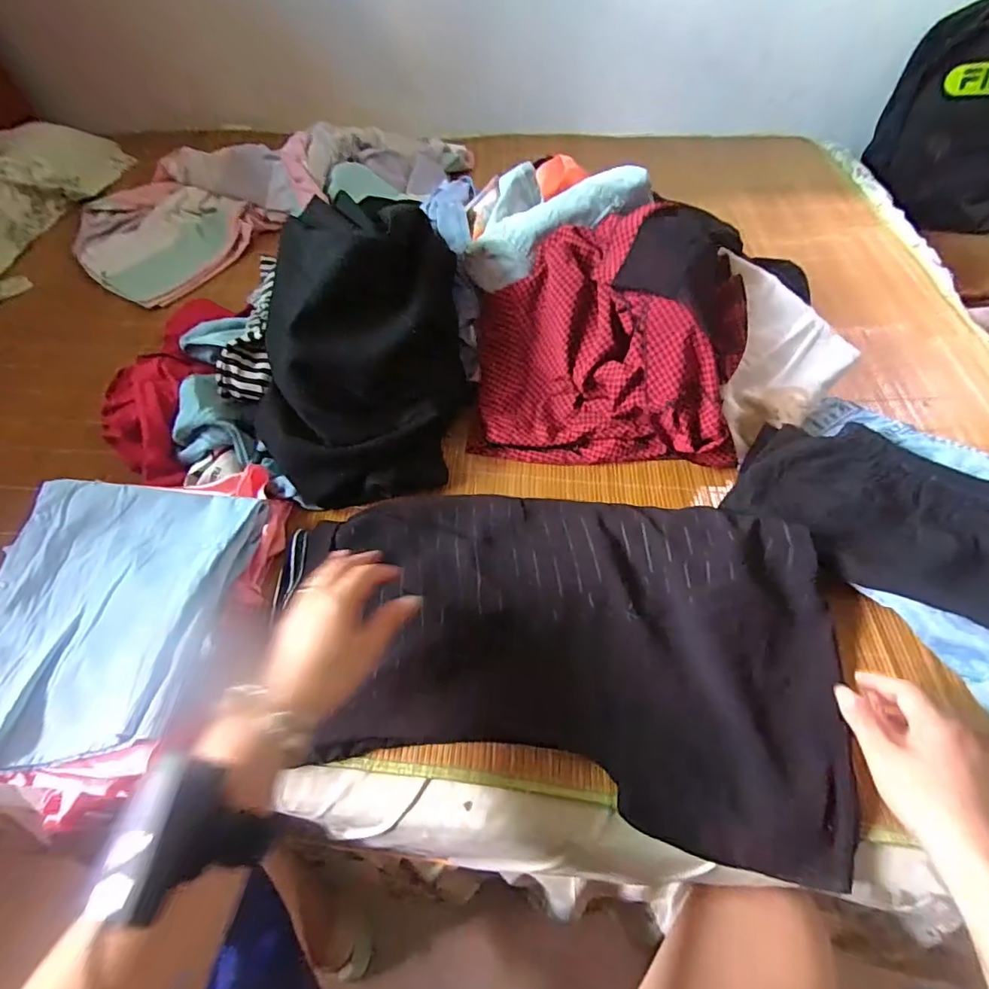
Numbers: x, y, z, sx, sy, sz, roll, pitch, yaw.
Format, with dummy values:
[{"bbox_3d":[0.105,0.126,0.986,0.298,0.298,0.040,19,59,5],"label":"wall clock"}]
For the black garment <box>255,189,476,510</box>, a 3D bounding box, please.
[{"bbox_3d":[-0.150,-0.167,0.590,0.220,0.187,0.307,-2,54,0],"label":"black garment"}]

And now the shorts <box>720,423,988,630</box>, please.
[{"bbox_3d":[0.394,0.022,0.511,0.287,0.041,0.183,31,60,22],"label":"shorts"}]

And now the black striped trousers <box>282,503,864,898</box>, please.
[{"bbox_3d":[0.046,0.119,0.469,0.493,0.052,0.279,9,55,8],"label":"black striped trousers"}]

